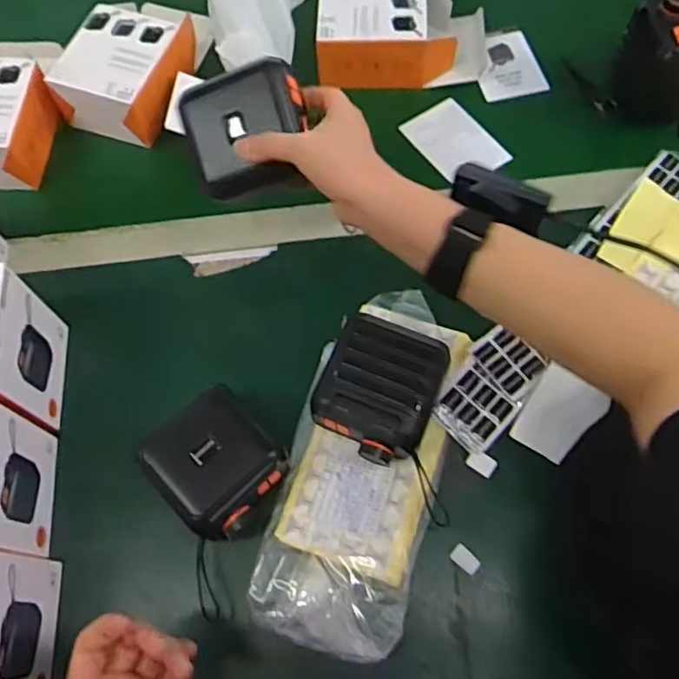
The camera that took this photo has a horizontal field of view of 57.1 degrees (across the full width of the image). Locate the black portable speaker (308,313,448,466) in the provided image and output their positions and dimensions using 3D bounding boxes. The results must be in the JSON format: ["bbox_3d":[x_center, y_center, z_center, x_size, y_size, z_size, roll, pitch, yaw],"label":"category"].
[{"bbox_3d":[0.031,0.042,0.492,0.086,0.051,0.102,19,68,9],"label":"black portable speaker"}]

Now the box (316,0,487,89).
[{"bbox_3d":[0.068,-0.323,0.661,0.175,0.059,0.109,1,67,2],"label":"box"}]

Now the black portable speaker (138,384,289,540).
[{"bbox_3d":[-0.091,0.097,0.478,0.086,0.056,0.093,-41,72,-15],"label":"black portable speaker"}]

